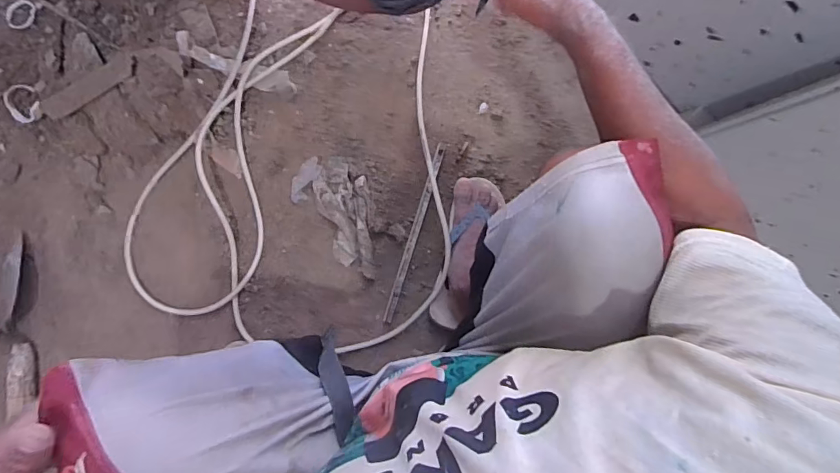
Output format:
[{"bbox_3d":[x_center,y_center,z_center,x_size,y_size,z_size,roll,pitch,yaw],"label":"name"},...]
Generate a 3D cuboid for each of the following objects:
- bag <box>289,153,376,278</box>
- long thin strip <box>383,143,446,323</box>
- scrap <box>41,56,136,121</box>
[{"bbox_3d":[-0.122,-0.036,0.763,0.114,0.040,0.214,-36,95,-4],"label":"bag"},{"bbox_3d":[-0.010,-0.006,0.788,0.016,0.011,0.319,18,90,-7],"label":"long thin strip"},{"bbox_3d":[-0.518,-0.235,0.717,0.166,0.011,0.045,-27,84,2],"label":"scrap"}]

